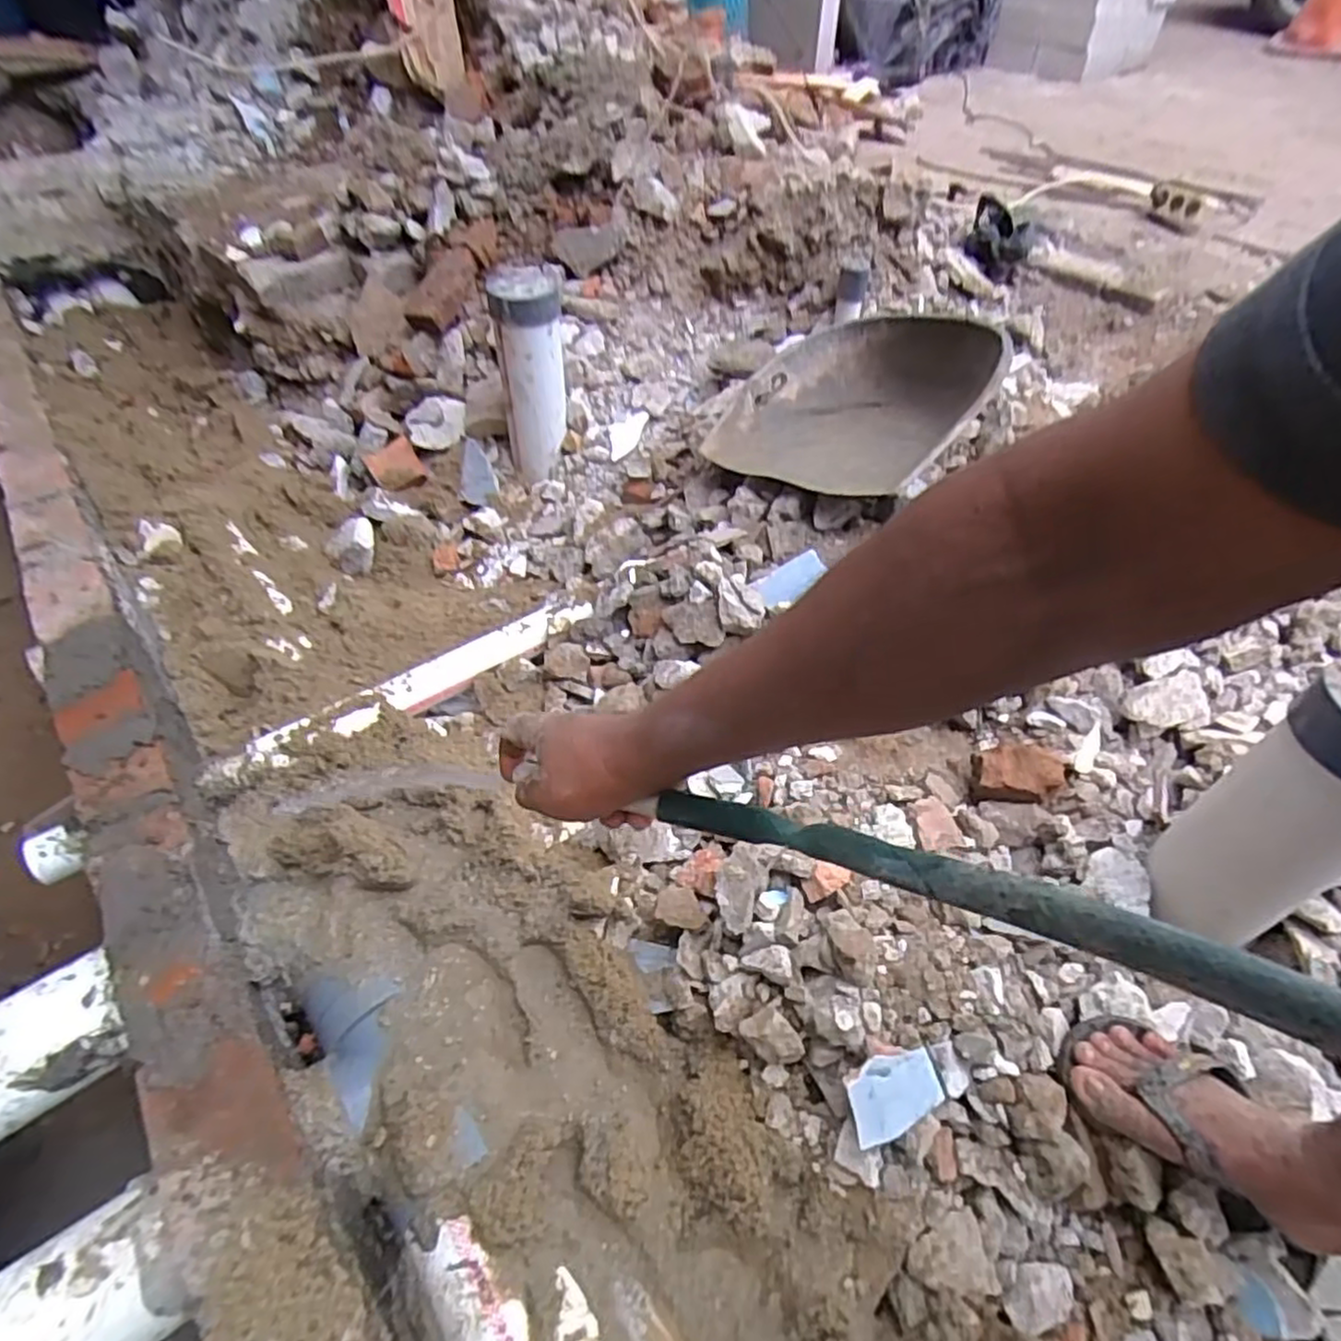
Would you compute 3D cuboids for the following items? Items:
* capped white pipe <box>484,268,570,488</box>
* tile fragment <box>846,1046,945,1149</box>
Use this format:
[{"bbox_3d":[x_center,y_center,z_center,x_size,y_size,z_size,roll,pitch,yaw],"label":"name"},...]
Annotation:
[{"bbox_3d":[-0.249,-0.537,1.321,0.118,0.343,0.106,-9,47,-10],"label":"capped white pipe"},{"bbox_3d":[0.187,0.353,0.602,0.079,0.004,0.056,-16,71,-9],"label":"tile fragment"}]

